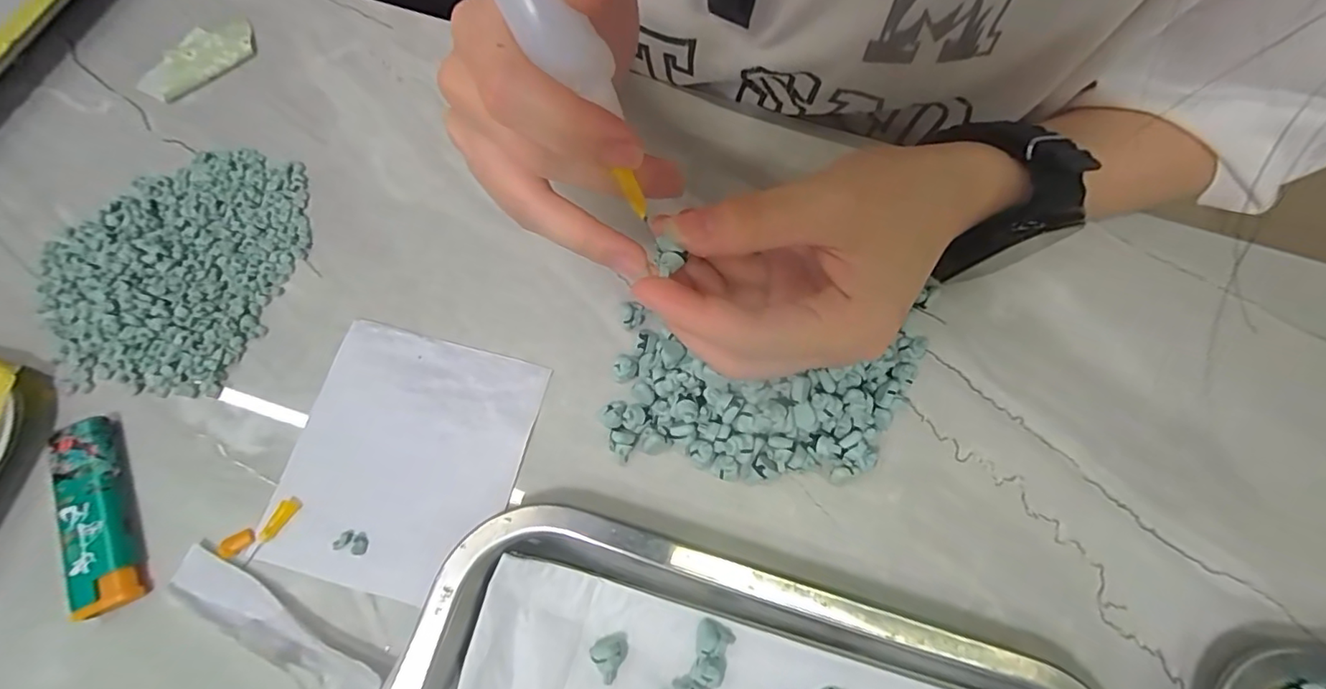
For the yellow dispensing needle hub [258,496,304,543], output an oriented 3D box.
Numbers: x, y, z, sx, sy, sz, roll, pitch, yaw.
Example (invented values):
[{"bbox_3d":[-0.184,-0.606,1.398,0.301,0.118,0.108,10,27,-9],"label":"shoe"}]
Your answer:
[{"bbox_3d":[-0.161,0.074,0.238,0.007,0.004,0.021,28,72,8],"label":"yellow dispensing needle hub"}]

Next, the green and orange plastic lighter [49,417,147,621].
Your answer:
[{"bbox_3d":[-0.236,0.070,0.234,0.023,0.010,0.079,-25,73,-10],"label":"green and orange plastic lighter"}]

